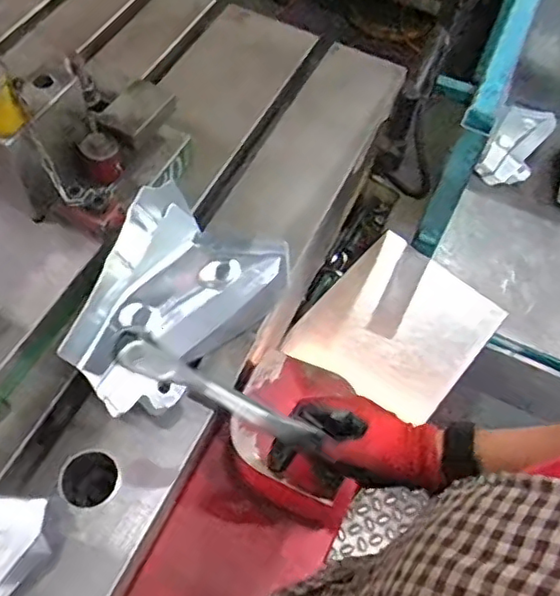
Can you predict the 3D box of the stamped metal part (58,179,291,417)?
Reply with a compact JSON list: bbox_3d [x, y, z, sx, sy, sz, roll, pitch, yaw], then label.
[{"bbox_3d":[-0.099,0.009,0.597,0.156,0.084,0.208,25,59,10],"label":"stamped metal part"}]

